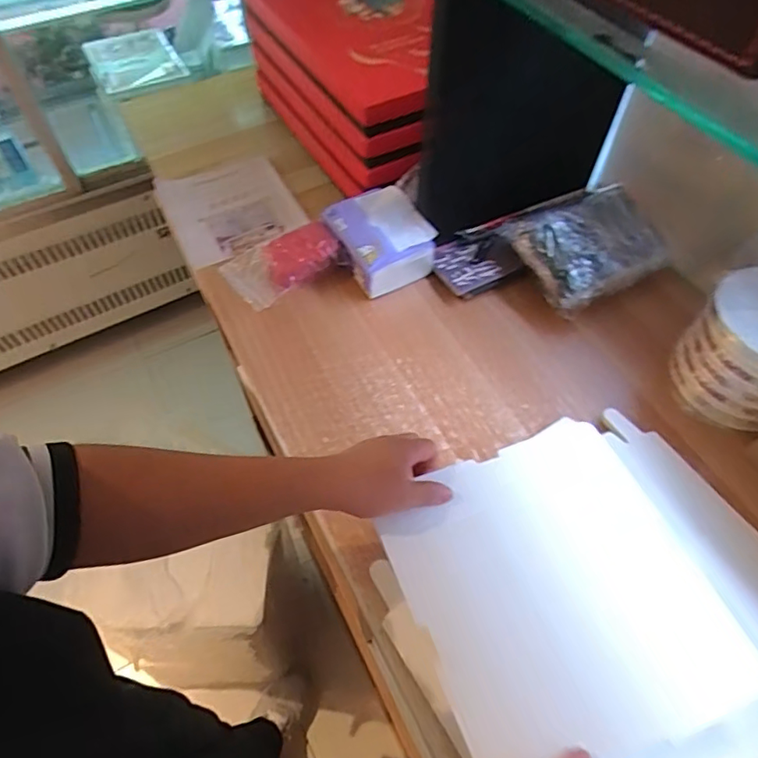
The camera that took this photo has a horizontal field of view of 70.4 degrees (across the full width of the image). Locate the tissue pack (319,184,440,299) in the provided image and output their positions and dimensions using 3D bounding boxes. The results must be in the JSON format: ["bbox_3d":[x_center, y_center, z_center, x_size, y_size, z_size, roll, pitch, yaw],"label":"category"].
[{"bbox_3d":[-0.001,-0.196,0.735,0.111,0.061,0.136,-26,60,-17],"label":"tissue pack"}]

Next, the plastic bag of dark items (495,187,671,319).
[{"bbox_3d":[0.281,-0.186,0.738,0.187,0.067,0.174,-22,59,-14],"label":"plastic bag of dark items"}]

